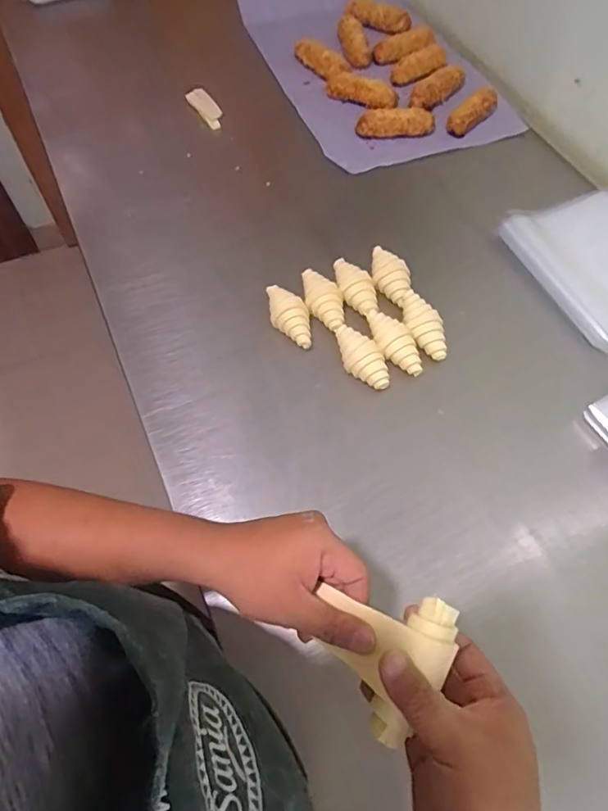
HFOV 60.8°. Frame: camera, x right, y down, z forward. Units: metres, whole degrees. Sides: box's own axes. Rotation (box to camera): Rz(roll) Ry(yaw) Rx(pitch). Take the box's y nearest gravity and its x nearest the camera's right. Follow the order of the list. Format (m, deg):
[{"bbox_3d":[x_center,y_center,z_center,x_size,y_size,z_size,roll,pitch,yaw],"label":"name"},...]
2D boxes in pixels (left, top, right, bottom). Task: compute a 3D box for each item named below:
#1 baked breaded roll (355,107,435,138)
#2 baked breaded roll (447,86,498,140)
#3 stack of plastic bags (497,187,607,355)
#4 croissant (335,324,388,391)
[{"bbox_3d":[0.158,-0.487,0.890,0.135,0.035,0.042,-1,61,-2],"label":"baked breaded roll"},{"bbox_3d":[0.299,-0.517,0.907,0.119,0.030,0.037,-42,68,-7],"label":"baked breaded roll"},{"bbox_3d":[0.441,-0.206,0.745,0.223,0.033,0.255,-24,65,-13],"label":"stack of plastic bags"},{"bbox_3d":[0.071,-0.059,0.651,0.044,0.044,0.098,-29,66,-16],"label":"croissant"}]

